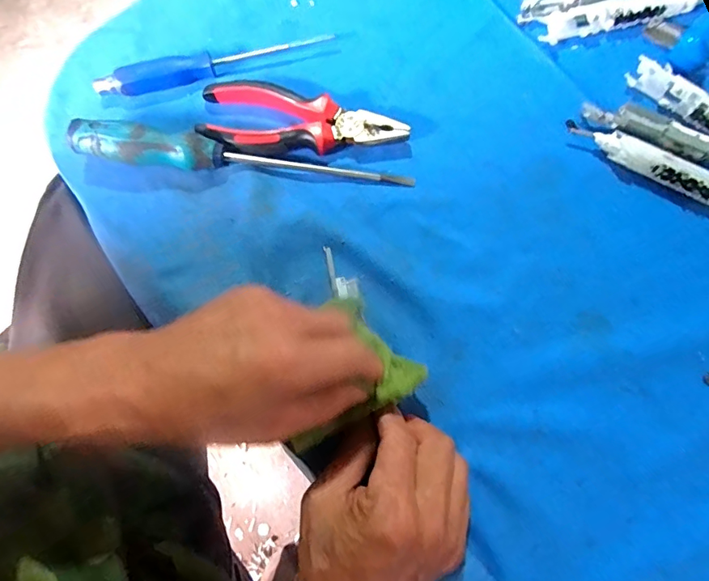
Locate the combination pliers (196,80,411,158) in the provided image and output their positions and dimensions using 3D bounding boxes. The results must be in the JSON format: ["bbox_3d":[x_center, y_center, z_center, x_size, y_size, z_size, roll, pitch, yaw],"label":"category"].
[{"bbox_3d":[-0.039,-0.134,0.360,0.153,0.020,0.059,-2,77,-1],"label":"combination pliers"}]

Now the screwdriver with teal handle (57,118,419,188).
[{"bbox_3d":[-0.081,-0.101,0.346,0.246,0.032,0.024,3,77,0],"label":"screwdriver with teal handle"}]

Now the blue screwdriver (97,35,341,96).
[{"bbox_3d":[-0.112,-0.185,0.374,0.188,0.016,0.019,-15,78,-4],"label":"blue screwdriver"}]

